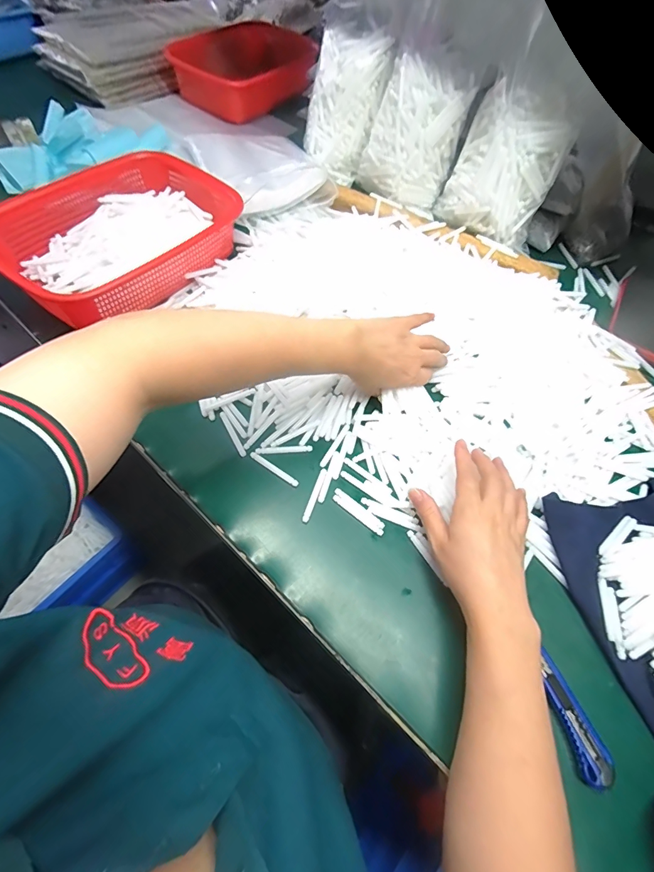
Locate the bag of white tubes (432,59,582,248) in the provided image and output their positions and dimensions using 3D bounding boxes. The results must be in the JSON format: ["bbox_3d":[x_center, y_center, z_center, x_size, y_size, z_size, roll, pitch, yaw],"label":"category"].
[{"bbox_3d":[0.243,-0.376,0.556,0.141,0.174,0.068,32,66,13],"label":"bag of white tubes"}]

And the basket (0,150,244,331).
[{"bbox_3d":[-0.255,-0.269,0.531,0.206,0.069,0.289,37,67,15],"label":"basket"}]

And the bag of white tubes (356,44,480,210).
[{"bbox_3d":[0.120,-0.449,0.596,0.083,0.159,0.132,-37,70,-20],"label":"bag of white tubes"}]

